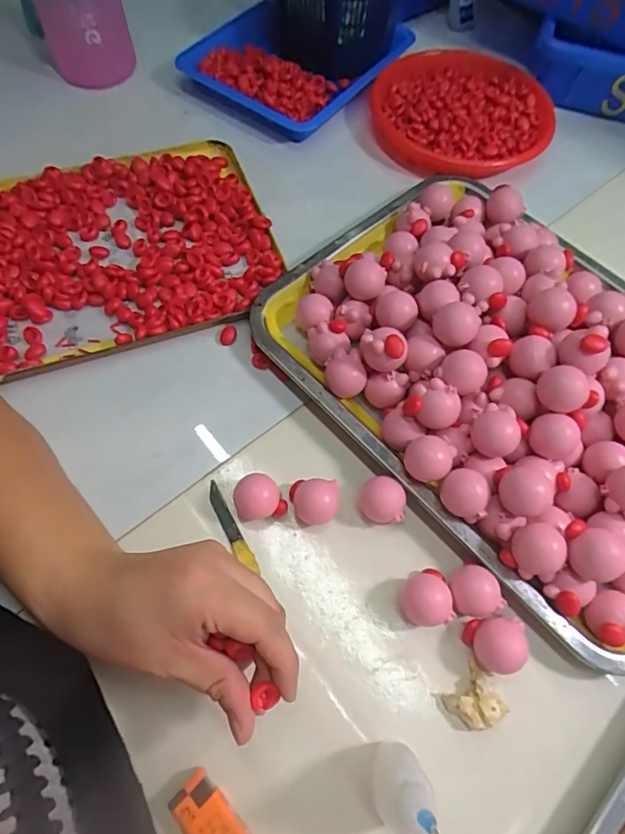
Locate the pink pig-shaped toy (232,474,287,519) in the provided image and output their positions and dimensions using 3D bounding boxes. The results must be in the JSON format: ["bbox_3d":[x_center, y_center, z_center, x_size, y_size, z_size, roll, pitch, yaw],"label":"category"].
[{"bbox_3d":[-0.034,0.053,0.315,0.031,0.027,0.025,-11,65,-9],"label":"pink pig-shaped toy"}]

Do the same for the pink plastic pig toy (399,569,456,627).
[{"bbox_3d":[0.068,0.111,0.294,0.030,0.024,0.031,2,64,-3],"label":"pink plastic pig toy"}]

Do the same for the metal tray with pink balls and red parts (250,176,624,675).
[{"bbox_3d":[0.150,-0.040,0.348,0.260,0.065,0.353,-40,73,-20],"label":"metal tray with pink balls and red parts"}]

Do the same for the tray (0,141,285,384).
[{"bbox_3d":[-0.164,-0.146,0.402,0.243,0.019,0.206,-17,66,-12],"label":"tray"}]

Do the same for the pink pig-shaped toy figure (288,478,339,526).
[{"bbox_3d":[0.001,0.057,0.317,0.031,0.023,0.027,4,64,-2],"label":"pink pig-shaped toy figure"}]

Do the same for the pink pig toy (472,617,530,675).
[{"bbox_3d":[0.108,0.134,0.284,0.027,0.023,0.029,2,64,-3],"label":"pink pig toy"}]

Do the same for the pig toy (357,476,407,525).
[{"bbox_3d":[0.045,0.056,0.317,0.029,0.026,0.026,15,64,4],"label":"pig toy"}]

